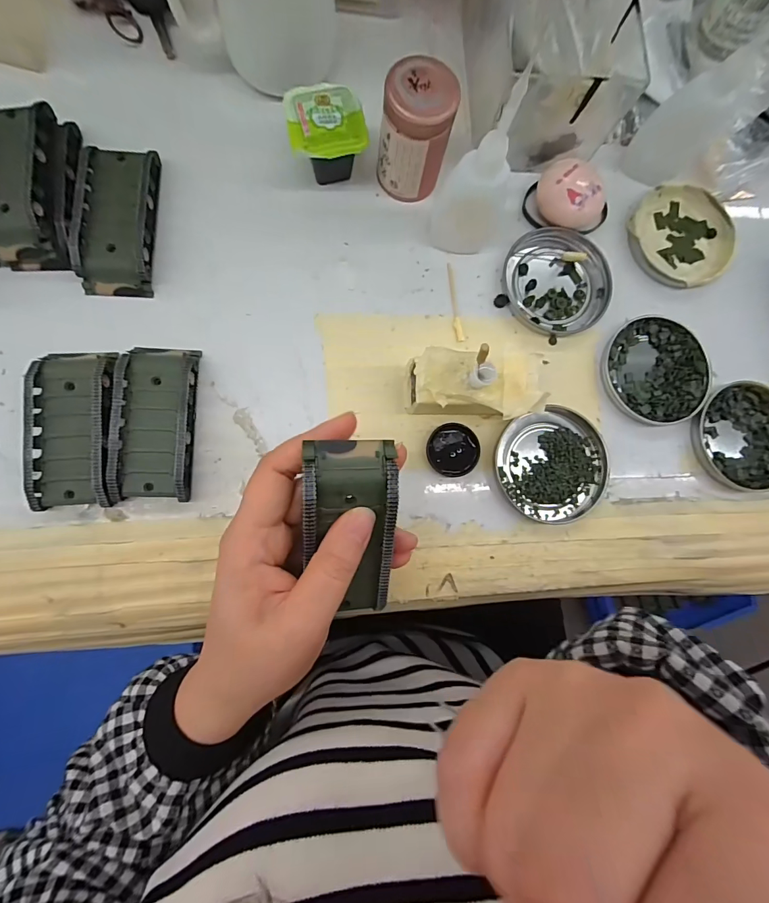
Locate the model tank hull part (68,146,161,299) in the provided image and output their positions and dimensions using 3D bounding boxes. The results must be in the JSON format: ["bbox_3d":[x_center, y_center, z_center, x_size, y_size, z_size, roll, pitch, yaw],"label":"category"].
[{"bbox_3d":[-0.175,-0.152,0.266,0.043,0.019,0.096,0,85,-5],"label":"model tank hull part"}]

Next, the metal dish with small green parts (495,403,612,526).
[{"bbox_3d":[0.117,0.010,0.281,0.073,0.010,0.077,0,85,-5],"label":"metal dish with small green parts"}]

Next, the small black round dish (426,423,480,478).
[{"bbox_3d":[0.047,-0.001,0.275,0.035,0.005,0.035,0,85,-5],"label":"small black round dish"}]

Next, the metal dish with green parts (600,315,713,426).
[{"bbox_3d":[0.197,-0.059,0.293,0.077,0.009,0.078,0,85,-5],"label":"metal dish with green parts"}]

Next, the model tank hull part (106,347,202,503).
[{"bbox_3d":[-0.143,-0.019,0.253,0.045,0.019,0.096,0,85,-5],"label":"model tank hull part"}]

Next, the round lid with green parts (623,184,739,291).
[{"bbox_3d":[0.227,-0.165,0.309,0.080,0.010,0.078,0,85,-5],"label":"round lid with green parts"}]

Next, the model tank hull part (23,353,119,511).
[{"bbox_3d":[-0.189,-0.015,0.247,0.047,0.017,0.096,-2,85,-5],"label":"model tank hull part"}]

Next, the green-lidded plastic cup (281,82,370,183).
[{"bbox_3d":[-0.039,-0.210,0.274,0.048,0.039,0.044,-11,86,-6],"label":"green-lidded plastic cup"}]

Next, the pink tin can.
[{"bbox_3d":[0.020,-0.206,0.266,0.043,0.063,0.041,0,85,-5],"label":"pink tin can"}]

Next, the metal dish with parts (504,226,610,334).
[{"bbox_3d":[0.126,-0.125,0.296,0.074,0.007,0.075,0,85,-5],"label":"metal dish with parts"}]

